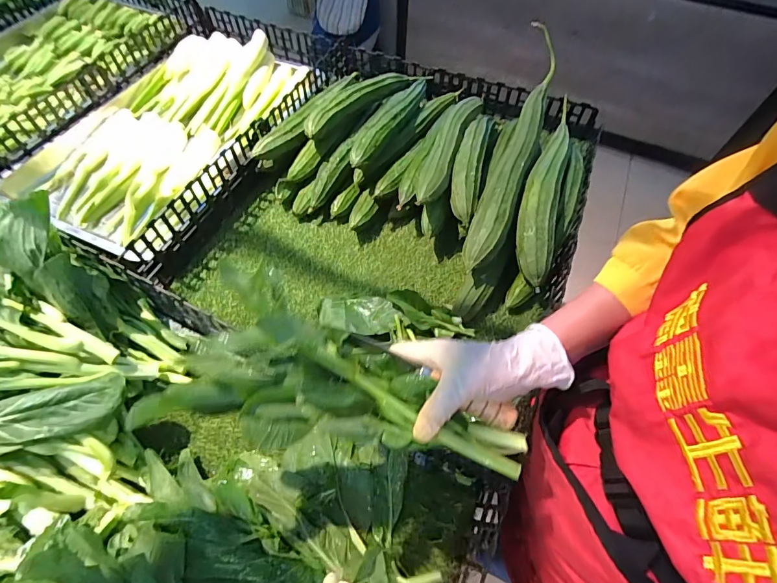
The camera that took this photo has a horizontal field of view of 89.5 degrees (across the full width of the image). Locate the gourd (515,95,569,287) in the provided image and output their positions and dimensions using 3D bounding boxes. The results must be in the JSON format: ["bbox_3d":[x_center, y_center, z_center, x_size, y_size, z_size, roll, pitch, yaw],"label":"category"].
[{"bbox_3d":[0.268,-0.187,0.659,0.065,0.055,0.385,18,60,9],"label":"gourd"}]

